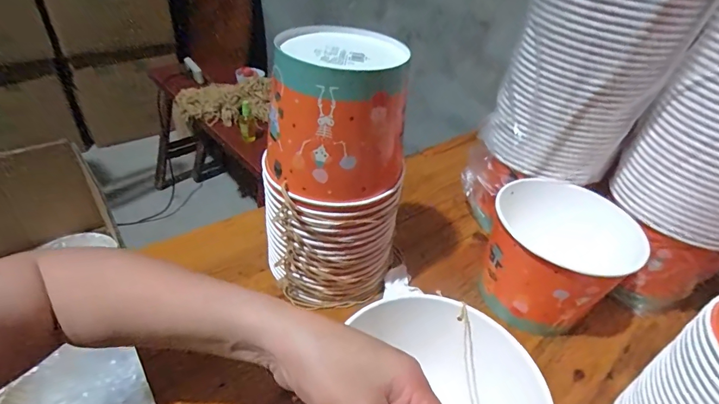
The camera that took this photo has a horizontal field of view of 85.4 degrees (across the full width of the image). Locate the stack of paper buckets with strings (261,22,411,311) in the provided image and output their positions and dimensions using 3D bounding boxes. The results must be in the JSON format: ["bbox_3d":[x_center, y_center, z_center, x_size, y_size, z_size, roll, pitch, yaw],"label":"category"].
[{"bbox_3d":[-0.031,-0.033,0.454,0.152,0.291,0.141,-2,39,-12],"label":"stack of paper buckets with strings"}]

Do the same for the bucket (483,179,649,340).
[{"bbox_3d":[0.239,0.071,0.492,0.144,0.143,0.147,19,39,14],"label":"bucket"}]

